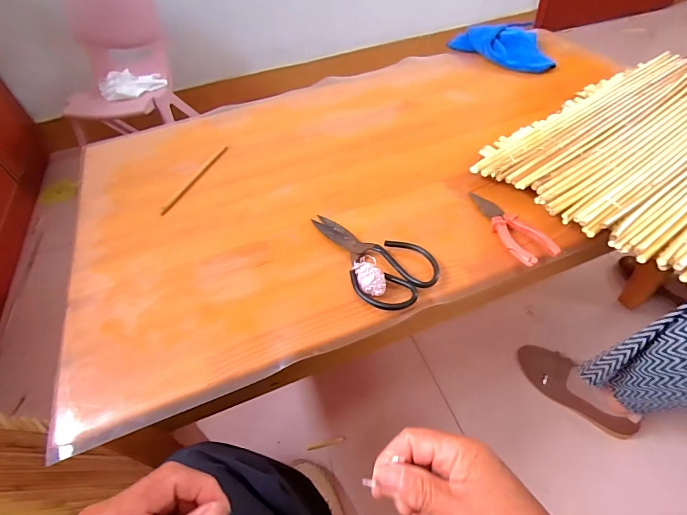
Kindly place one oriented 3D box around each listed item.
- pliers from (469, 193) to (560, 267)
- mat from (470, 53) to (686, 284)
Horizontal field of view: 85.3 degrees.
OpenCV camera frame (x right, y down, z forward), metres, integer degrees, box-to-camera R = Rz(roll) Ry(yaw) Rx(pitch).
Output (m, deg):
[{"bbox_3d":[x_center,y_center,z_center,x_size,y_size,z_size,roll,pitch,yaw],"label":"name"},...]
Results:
[{"bbox_3d":[0.214,-0.043,0.498,0.051,0.028,0.143,-21,51,-13],"label":"pliers"},{"bbox_3d":[0.520,-0.154,0.542,0.532,0.028,0.436,-33,53,-20],"label":"mat"}]

